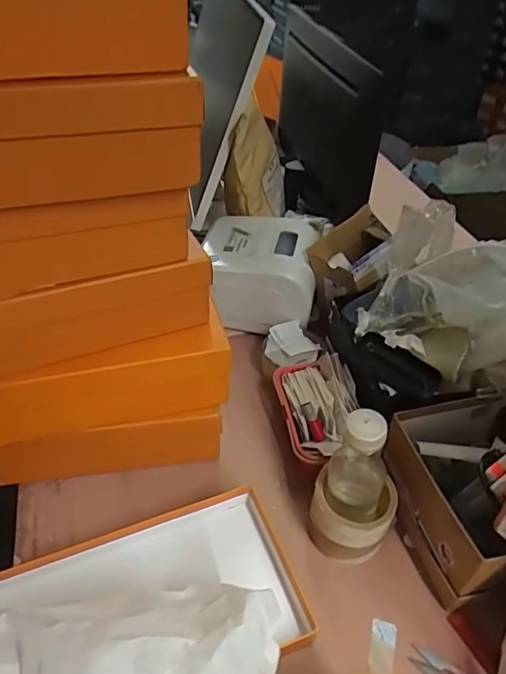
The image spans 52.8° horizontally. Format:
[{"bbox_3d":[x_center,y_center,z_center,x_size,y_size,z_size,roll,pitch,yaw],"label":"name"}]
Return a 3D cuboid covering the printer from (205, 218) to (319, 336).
[{"bbox_3d":[0.013,-0.112,0.861,0.178,0.112,0.182,2,42,0],"label":"printer"}]

